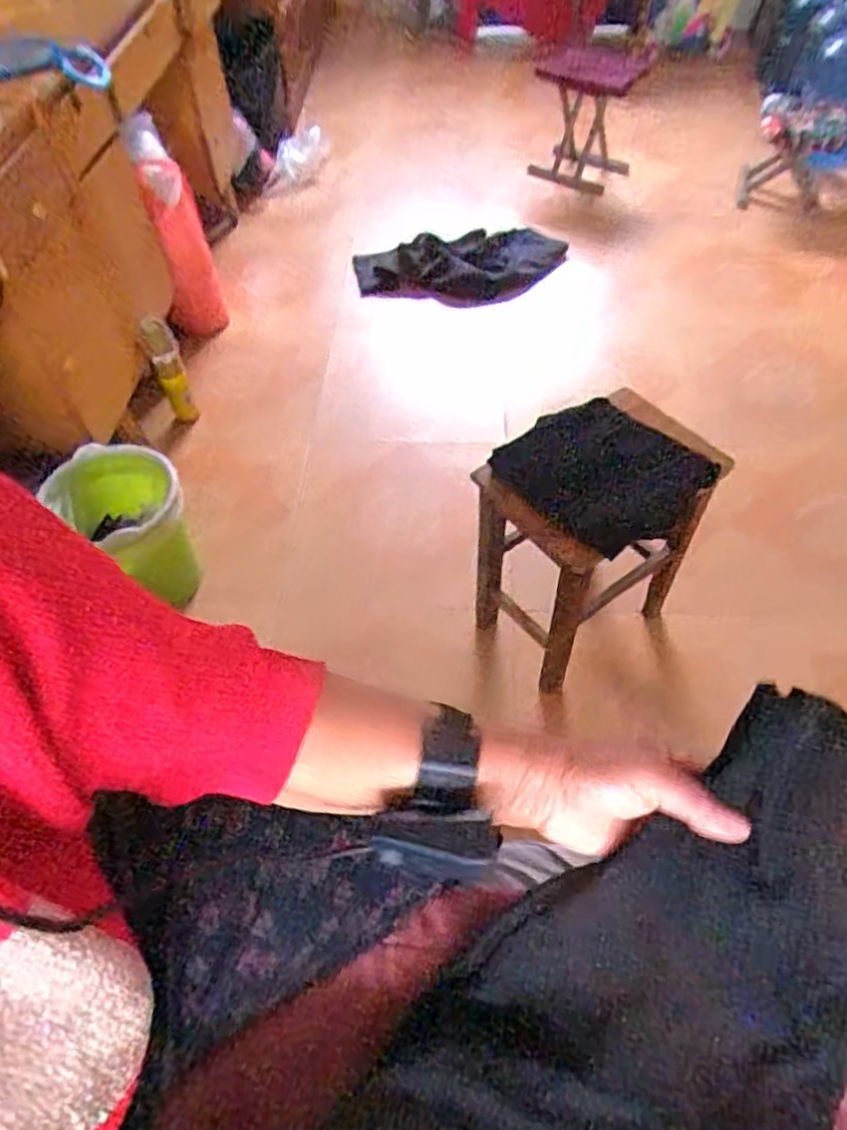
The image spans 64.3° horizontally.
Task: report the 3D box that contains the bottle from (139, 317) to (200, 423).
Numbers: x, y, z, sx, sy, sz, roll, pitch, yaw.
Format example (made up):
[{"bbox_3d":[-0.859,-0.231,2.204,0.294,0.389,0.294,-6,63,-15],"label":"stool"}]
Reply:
[{"bbox_3d":[-0.672,-0.515,1.791,0.078,0.344,0.095,-20,56,-13],"label":"bottle"}]

